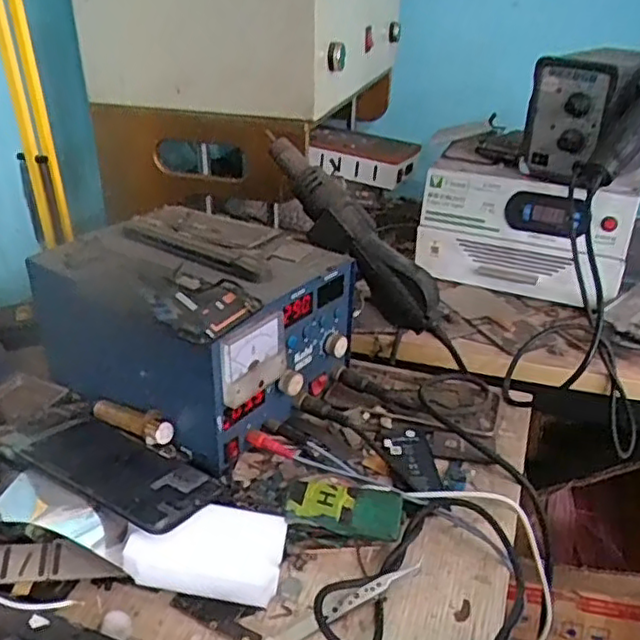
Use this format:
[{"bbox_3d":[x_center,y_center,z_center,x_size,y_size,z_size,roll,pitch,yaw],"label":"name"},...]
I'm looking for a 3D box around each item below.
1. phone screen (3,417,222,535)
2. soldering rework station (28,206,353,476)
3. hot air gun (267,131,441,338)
[{"bbox_3d":[-0.149,0.108,0.485,0.153,0.010,0.074,20,26,31],"label":"phone screen"},{"bbox_3d":[-0.107,-0.003,0.597,0.225,0.142,0.198,24,37,34],"label":"soldering rework station"},{"bbox_3d":[0.021,-0.083,0.618,0.043,0.058,0.229,-30,77,-43],"label":"hot air gun"}]

